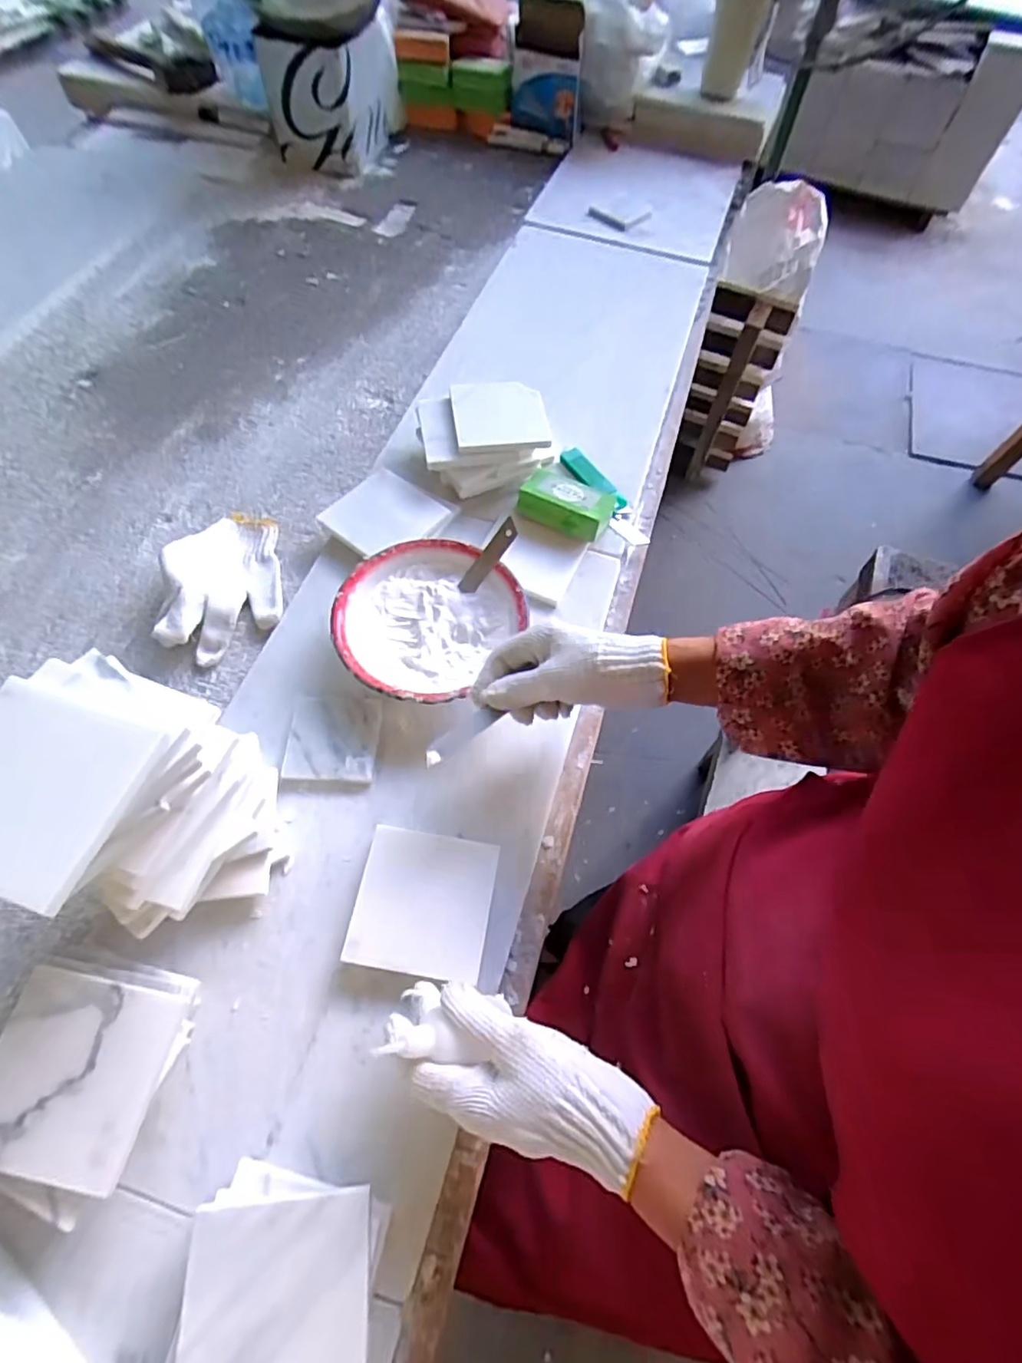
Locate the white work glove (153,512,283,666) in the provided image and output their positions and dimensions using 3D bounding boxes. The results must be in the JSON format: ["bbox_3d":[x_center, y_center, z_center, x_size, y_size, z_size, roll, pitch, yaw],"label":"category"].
[{"bbox_3d":[-0.293,-0.107,0.600,0.109,0.046,0.183,-11,62,-7],"label":"white work glove"}]

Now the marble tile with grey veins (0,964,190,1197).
[{"bbox_3d":[-0.266,0.237,0.361,0.099,0.013,0.100,10,64,3],"label":"marble tile with grey veins"}]

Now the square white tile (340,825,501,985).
[{"bbox_3d":[-0.065,0.166,0.452,0.099,0.005,0.099,12,63,-3],"label":"square white tile"}]

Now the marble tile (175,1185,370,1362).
[{"bbox_3d":[-0.130,0.347,0.326,0.100,0.009,0.100,-3,64,-3],"label":"marble tile"}]

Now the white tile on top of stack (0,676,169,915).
[{"bbox_3d":[-0.249,0.053,0.308,0.098,0.008,0.097,17,65,7],"label":"white tile on top of stack"}]

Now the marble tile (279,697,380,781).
[{"bbox_3d":[-0.156,0.048,0.523,0.077,0.007,0.078,1,61,-2],"label":"marble tile"}]

